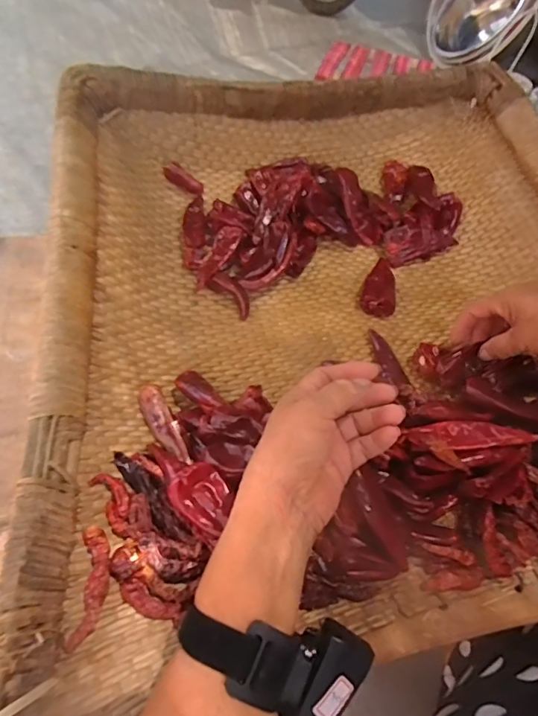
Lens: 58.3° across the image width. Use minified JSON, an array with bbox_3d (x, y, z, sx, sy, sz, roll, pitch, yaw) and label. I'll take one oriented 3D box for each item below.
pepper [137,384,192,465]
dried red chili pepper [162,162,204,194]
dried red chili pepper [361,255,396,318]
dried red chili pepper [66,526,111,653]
[{"bbox_3d":[-0.092,0.058,0.418,0.022,0.013,0.079,-22,59,-20],"label":"pepper"},{"bbox_3d":[-0.104,-0.221,0.594,0.052,0.020,0.014,29,54,-13],"label":"dried red chili pepper"},{"bbox_3d":[0.131,-0.085,0.556,0.037,0.019,0.086,18,55,8],"label":"dried red chili pepper"},{"bbox_3d":[-0.114,0.146,0.312,0.017,0.020,0.073,-3,55,-7],"label":"dried red chili pepper"}]

